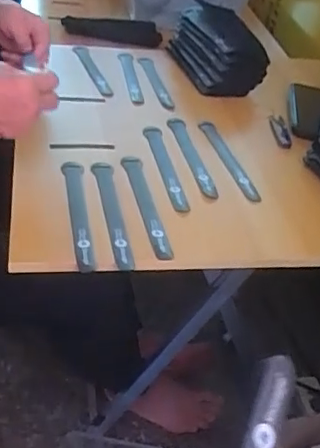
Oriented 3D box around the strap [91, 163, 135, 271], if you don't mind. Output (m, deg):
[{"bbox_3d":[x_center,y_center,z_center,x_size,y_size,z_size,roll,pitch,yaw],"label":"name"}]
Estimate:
[{"bbox_3d":[-0.054,-0.016,0.645,0.023,0.016,0.187,-2,38,-13],"label":"strap"}]

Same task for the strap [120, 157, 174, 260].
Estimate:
[{"bbox_3d":[-0.017,-0.026,0.659,0.023,0.010,0.198,-3,38,-13],"label":"strap"}]

